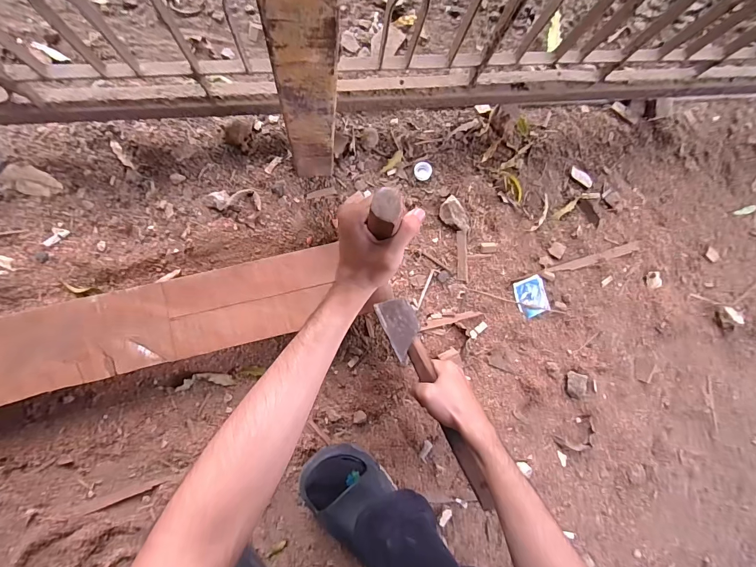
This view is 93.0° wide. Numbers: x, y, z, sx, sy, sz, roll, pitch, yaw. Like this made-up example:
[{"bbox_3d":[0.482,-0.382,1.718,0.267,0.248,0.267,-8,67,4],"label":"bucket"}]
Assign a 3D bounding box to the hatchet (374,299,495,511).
[{"bbox_3d":[0.087,0.168,0.493,0.065,0.080,0.333,-26,95,-10],"label":"hatchet"}]

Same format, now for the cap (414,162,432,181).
[{"bbox_3d":[0.080,-0.198,0.633,0.032,0.009,0.032,1,84,-8],"label":"cap"}]

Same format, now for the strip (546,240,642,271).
[{"bbox_3d":[0.405,-0.047,0.664,0.197,0.004,0.018,-16,87,-9],"label":"strip"}]

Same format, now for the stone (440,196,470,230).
[{"bbox_3d":[0.134,-0.118,0.623,0.037,0.021,0.062,-36,90,-10],"label":"stone"}]

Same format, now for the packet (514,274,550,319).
[{"bbox_3d":[0.275,0.024,0.639,0.055,0.006,0.068,-19,88,-9],"label":"packet"}]

